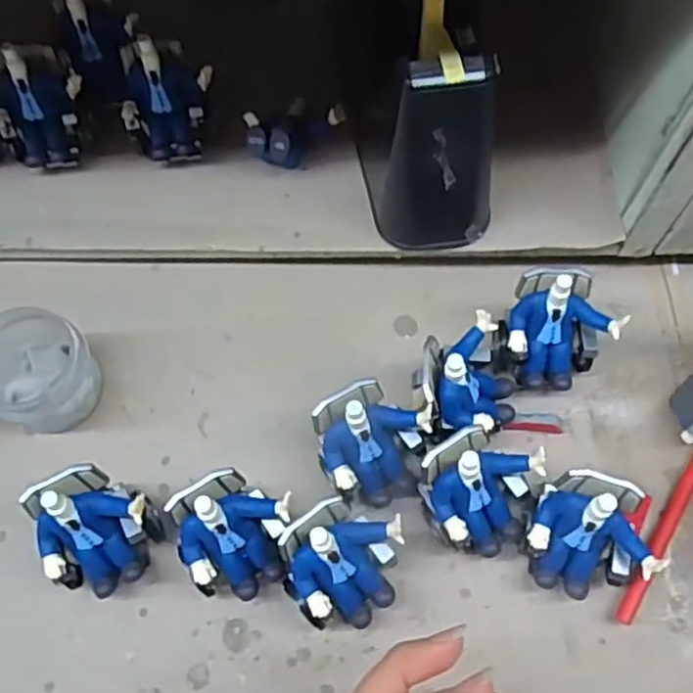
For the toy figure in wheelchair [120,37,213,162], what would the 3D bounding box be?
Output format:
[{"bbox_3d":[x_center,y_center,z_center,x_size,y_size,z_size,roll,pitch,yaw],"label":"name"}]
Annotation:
[{"bbox_3d":[-0.097,-0.133,0.388,0.047,0.051,0.046,2,67,2],"label":"toy figure in wheelchair"}]

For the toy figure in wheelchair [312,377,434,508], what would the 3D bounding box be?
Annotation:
[{"bbox_3d":[0.013,0.045,0.331,0.048,0.062,0.049,-28,70,-10],"label":"toy figure in wheelchair"}]

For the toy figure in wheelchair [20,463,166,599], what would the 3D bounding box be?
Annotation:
[{"bbox_3d":[-0.113,0.084,0.318,0.050,0.060,0.049,-21,69,-8],"label":"toy figure in wheelchair"}]

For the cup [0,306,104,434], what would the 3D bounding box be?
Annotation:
[{"bbox_3d":[-0.152,0.013,0.353,0.048,0.051,0.052,0,67,1],"label":"cup"}]

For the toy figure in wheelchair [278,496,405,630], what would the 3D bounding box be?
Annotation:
[{"bbox_3d":[-0.001,0.095,0.309,0.048,0.065,0.051,38,73,15],"label":"toy figure in wheelchair"}]

